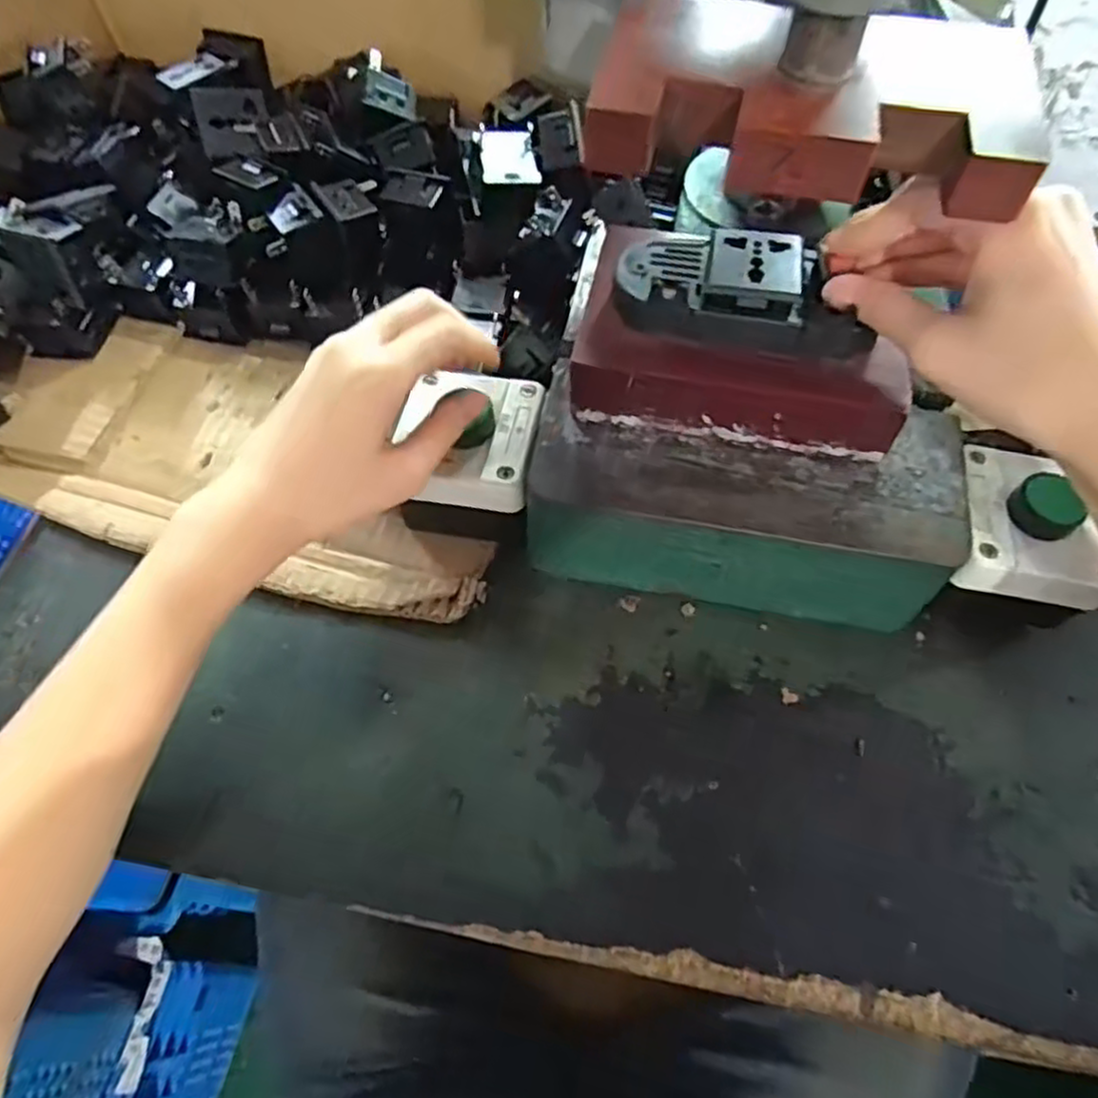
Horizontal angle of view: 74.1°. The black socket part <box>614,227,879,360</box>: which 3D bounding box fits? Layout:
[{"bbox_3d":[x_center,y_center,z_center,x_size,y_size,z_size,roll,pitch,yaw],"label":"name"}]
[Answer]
[{"bbox_3d":[0.085,-0.110,0.313,0.109,0.025,0.049,11,61,6],"label":"black socket part"}]

